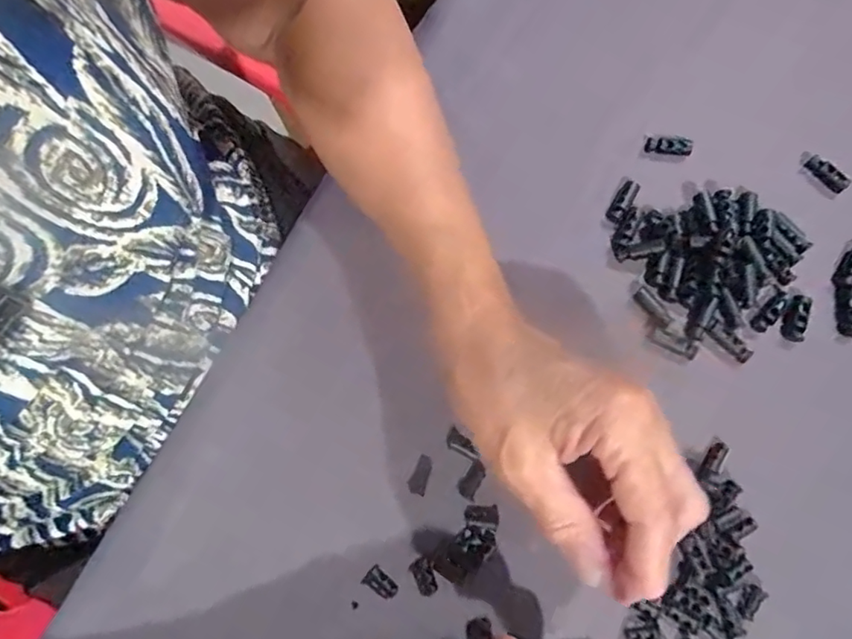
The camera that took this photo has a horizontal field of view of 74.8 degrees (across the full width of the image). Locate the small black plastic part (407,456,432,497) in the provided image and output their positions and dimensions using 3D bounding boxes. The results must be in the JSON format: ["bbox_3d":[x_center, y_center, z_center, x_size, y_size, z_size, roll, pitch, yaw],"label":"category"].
[{"bbox_3d":[-0.003,0.081,0.289,0.009,0.004,0.020,16,78,5],"label":"small black plastic part"}]

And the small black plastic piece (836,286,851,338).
[{"bbox_3d":[0.225,-0.004,0.298,0.006,0.012,0.027,-8,97,0],"label":"small black plastic piece"}]

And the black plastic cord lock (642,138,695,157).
[{"bbox_3d":[0.140,-0.100,0.322,0.026,0.012,0.006,11,78,4],"label":"black plastic cord lock"}]

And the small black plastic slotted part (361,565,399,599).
[{"bbox_3d":[-0.023,0.132,0.275,0.017,0.004,0.012,41,82,10],"label":"small black plastic slotted part"}]

